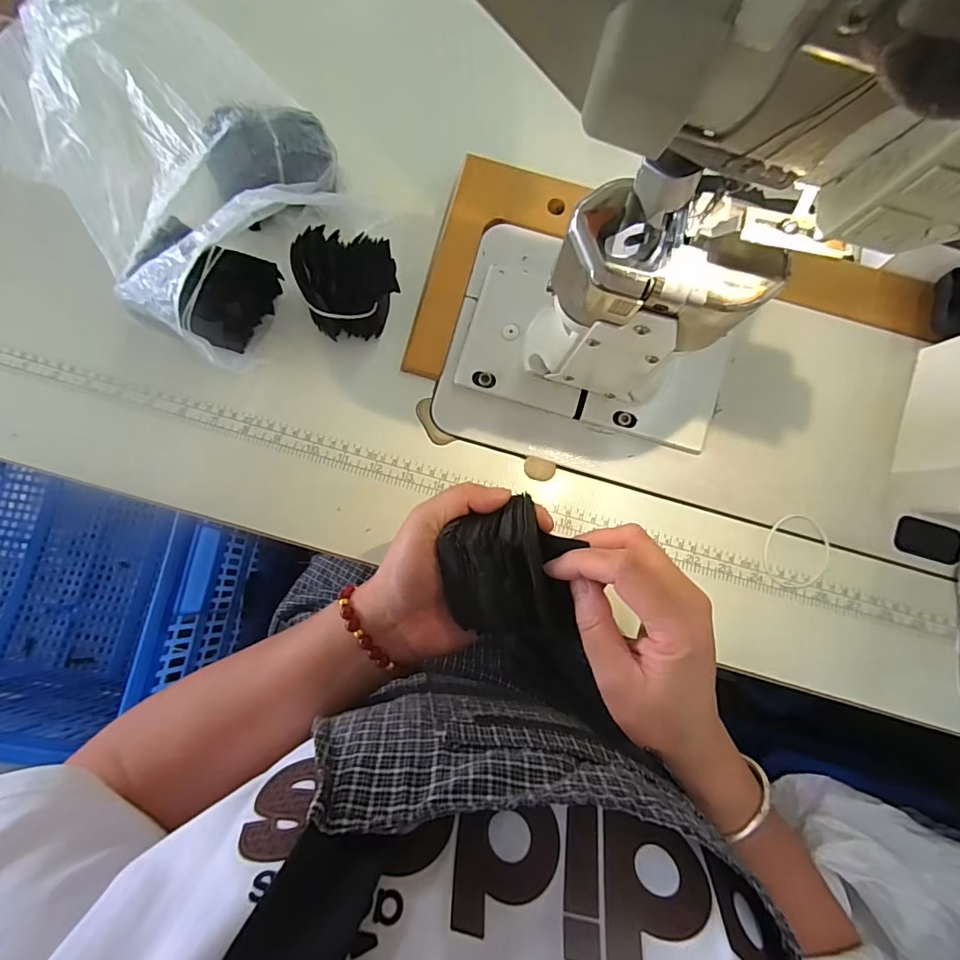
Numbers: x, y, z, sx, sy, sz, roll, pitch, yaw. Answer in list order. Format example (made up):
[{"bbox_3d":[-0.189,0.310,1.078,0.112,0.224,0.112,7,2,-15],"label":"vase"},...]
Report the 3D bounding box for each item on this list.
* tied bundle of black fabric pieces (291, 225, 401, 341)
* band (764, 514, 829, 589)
[{"bbox_3d":[-0.097,-0.147,0.365,0.061,0.073,0.062,5,80,-1],"label":"tied bundle of black fabric pieces"},{"bbox_3d":[0.244,0.054,0.382,0.049,0.004,0.058,23,77,2],"label":"band"}]

